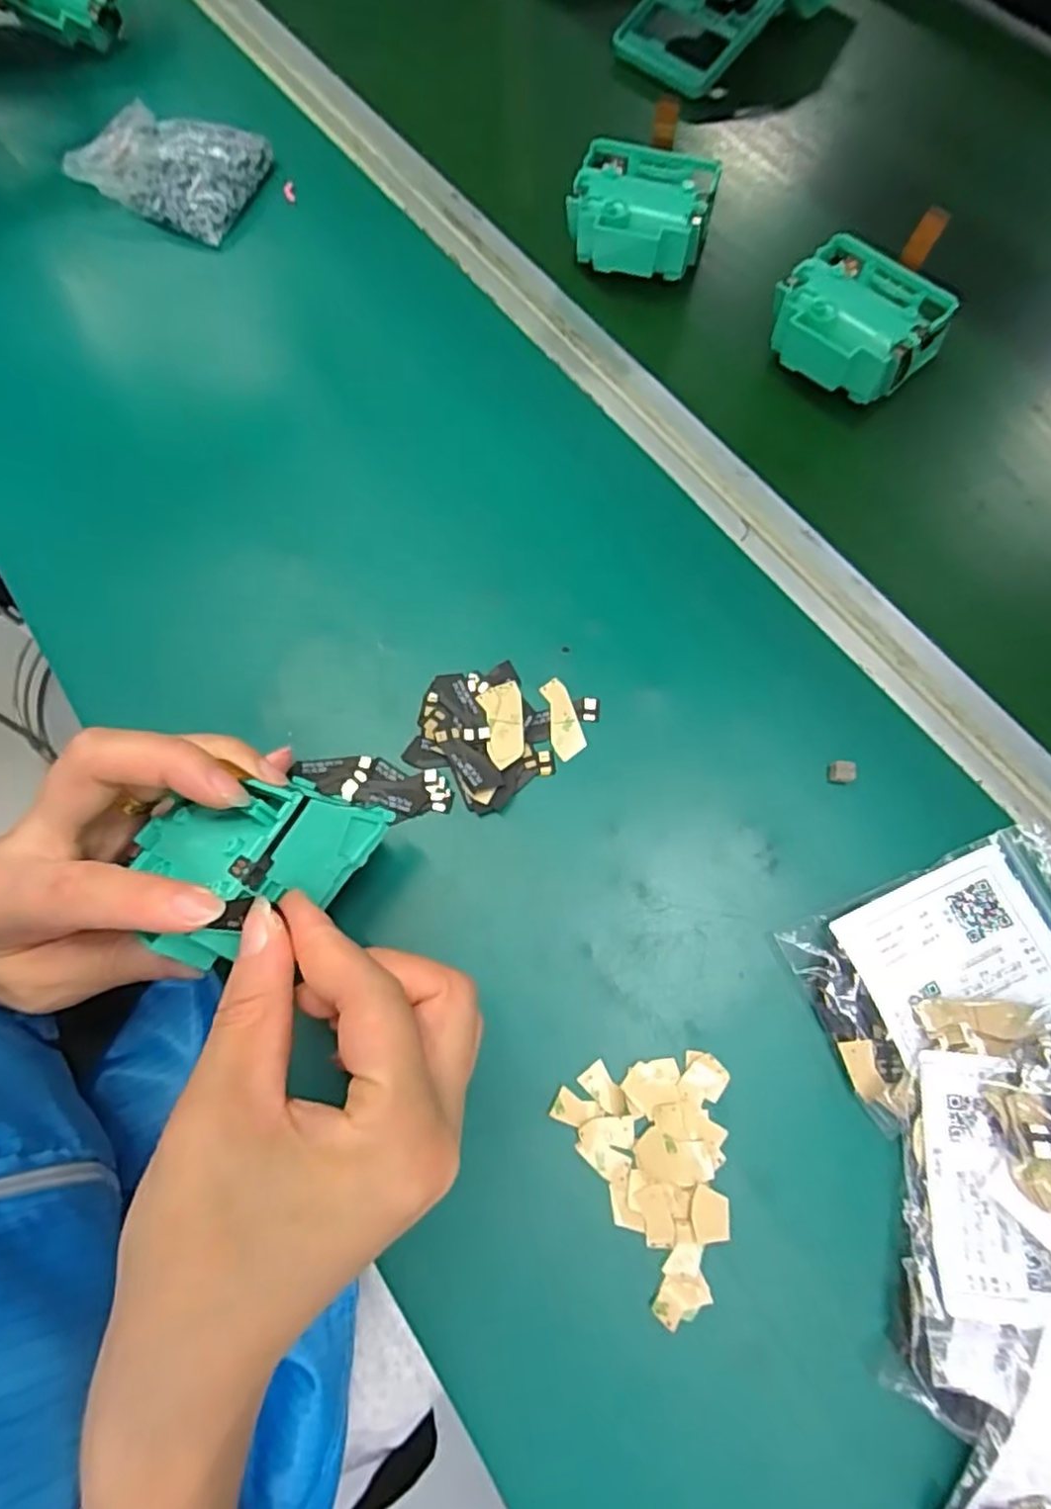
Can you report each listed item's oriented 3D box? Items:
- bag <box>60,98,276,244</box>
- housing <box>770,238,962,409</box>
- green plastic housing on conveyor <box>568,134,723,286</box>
[{"bbox_3d":[-0.214,-0.355,0.423,0.099,0.037,0.074,20,72,5],"label":"bag"},{"bbox_3d":[0.167,-0.217,0.353,0.073,0.029,0.060,40,76,14],"label":"housing"},{"bbox_3d":[0.064,-0.298,0.387,0.072,0.039,0.065,19,72,8],"label":"green plastic housing on conveyor"}]

